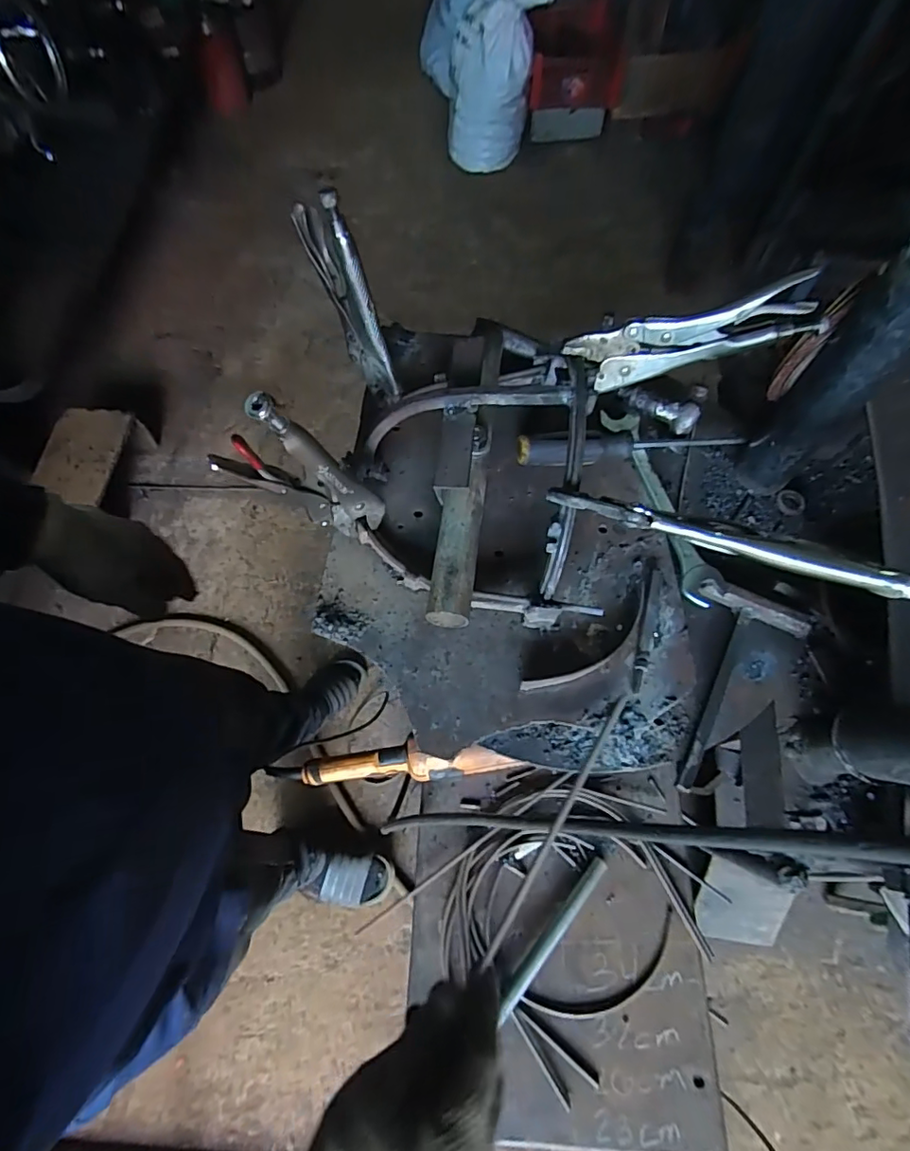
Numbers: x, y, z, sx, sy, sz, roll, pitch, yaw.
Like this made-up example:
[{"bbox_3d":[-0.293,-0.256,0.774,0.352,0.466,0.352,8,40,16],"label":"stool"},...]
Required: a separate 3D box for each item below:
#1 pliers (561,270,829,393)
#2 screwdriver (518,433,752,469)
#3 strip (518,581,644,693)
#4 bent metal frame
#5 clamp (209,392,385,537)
[{"bbox_3d":[0.171,-0.171,0.386,0.173,0.064,0.024,-4,64,0],"label":"pliers"},{"bbox_3d":[0.166,-0.118,0.501,0.227,0.027,0.023,-6,67,-14],"label":"screwdriver"},{"bbox_3d":[0.110,0.055,0.422,0.134,0.010,0.029,-36,71,-12],"label":"strip"},{"bbox_3d":[0.011,-0.058,0.412,0.181,0.108,0.178,-4,64,0],"label":"bent metal frame"},{"bbox_3d":[-0.092,-0.057,0.351,0.079,0.171,0.014,-36,71,-12],"label":"clamp"}]

